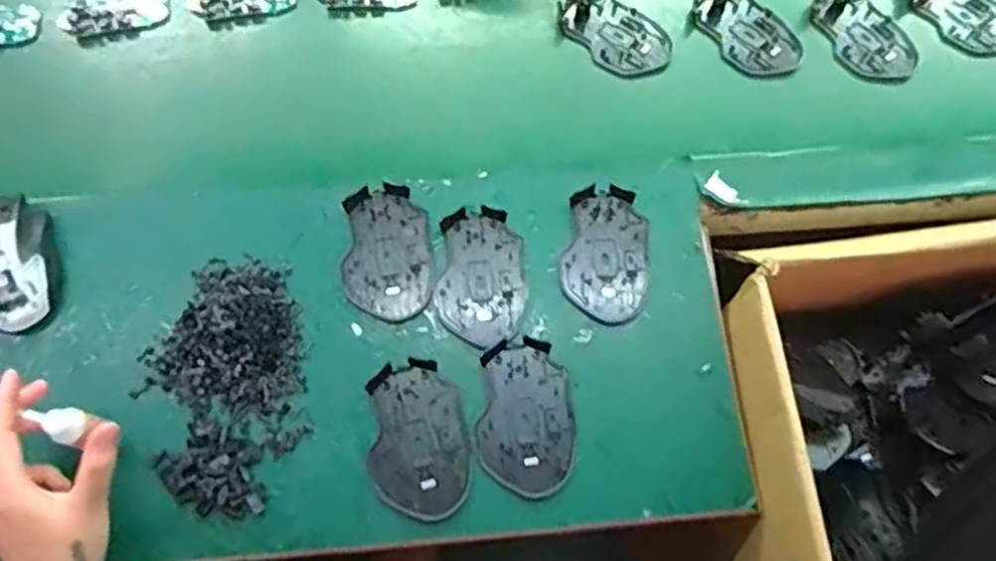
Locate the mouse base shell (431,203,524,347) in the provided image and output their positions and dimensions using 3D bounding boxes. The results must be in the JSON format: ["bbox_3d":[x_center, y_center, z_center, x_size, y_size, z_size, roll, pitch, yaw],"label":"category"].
[{"bbox_3d":[-0.014,-0.004,0.573,0.070,0.008,0.117,4,67,0],"label":"mouse base shell"}]

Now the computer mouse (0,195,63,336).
[{"bbox_3d":[-0.388,-0.014,0.548,0.071,0.043,0.110,-21,69,-10],"label":"computer mouse"}]

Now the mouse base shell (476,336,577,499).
[{"bbox_3d":[0.022,0.103,0.530,0.071,0.006,0.115,2,67,-1],"label":"mouse base shell"}]

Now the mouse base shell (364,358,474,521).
[{"bbox_3d":[-0.061,0.119,0.522,0.073,0.009,0.114,-10,68,-6],"label":"mouse base shell"}]

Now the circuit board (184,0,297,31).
[{"bbox_3d":[-0.253,-0.278,0.689,0.103,0.016,0.050,-13,68,-7],"label":"circuit board"}]

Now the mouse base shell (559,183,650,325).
[{"bbox_3d":[0.092,-0.023,0.581,0.072,0.012,0.116,5,67,0],"label":"mouse base shell"}]

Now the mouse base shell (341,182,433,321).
[{"bbox_3d":[-0.092,-0.025,0.578,0.071,0.009,0.115,-3,67,-3],"label":"mouse base shell"}]

